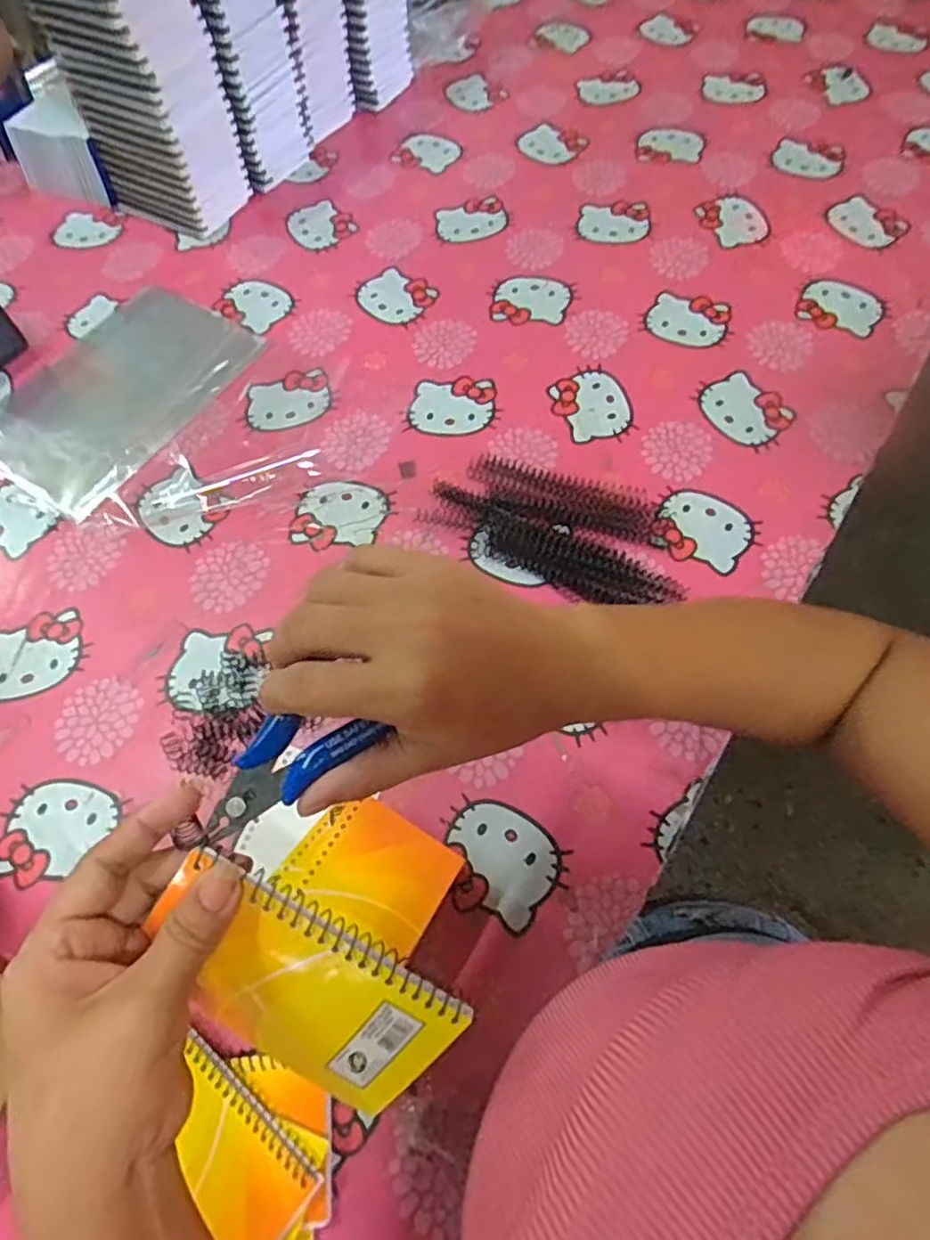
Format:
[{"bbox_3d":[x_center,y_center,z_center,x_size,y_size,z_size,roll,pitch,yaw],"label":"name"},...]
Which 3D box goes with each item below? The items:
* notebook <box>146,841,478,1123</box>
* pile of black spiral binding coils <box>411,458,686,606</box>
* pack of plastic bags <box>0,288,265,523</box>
[{"bbox_3d":[-0.068,0.150,0.273,0.129,0.008,0.077,37,109,-7],"label":"notebook"},{"bbox_3d":[0.077,-0.080,0.549,0.210,0.031,0.105,21,67,11],"label":"pile of black spiral binding coils"},{"bbox_3d":[-0.342,-0.226,0.647,0.183,0.010,0.258,29,69,15],"label":"pack of plastic bags"}]

